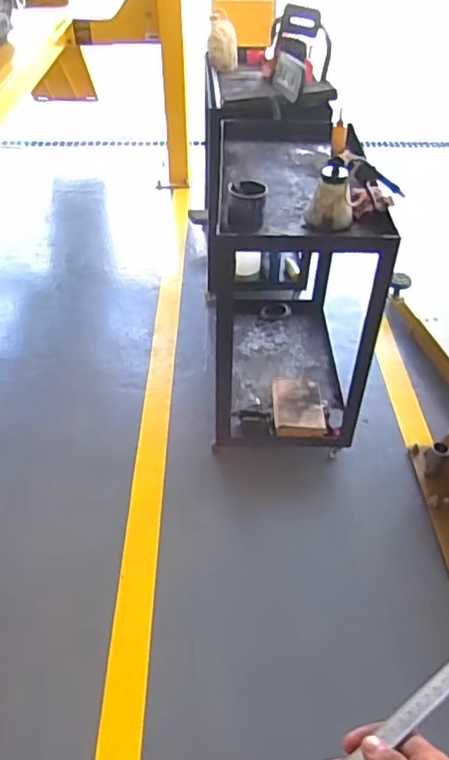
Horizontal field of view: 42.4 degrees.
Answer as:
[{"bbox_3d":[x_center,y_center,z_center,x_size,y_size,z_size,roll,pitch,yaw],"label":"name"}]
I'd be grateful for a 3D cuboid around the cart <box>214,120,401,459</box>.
[{"bbox_3d":[0.206,-0.340,1.948,0.453,0.923,0.818,-1,42,-1],"label":"cart"}]

